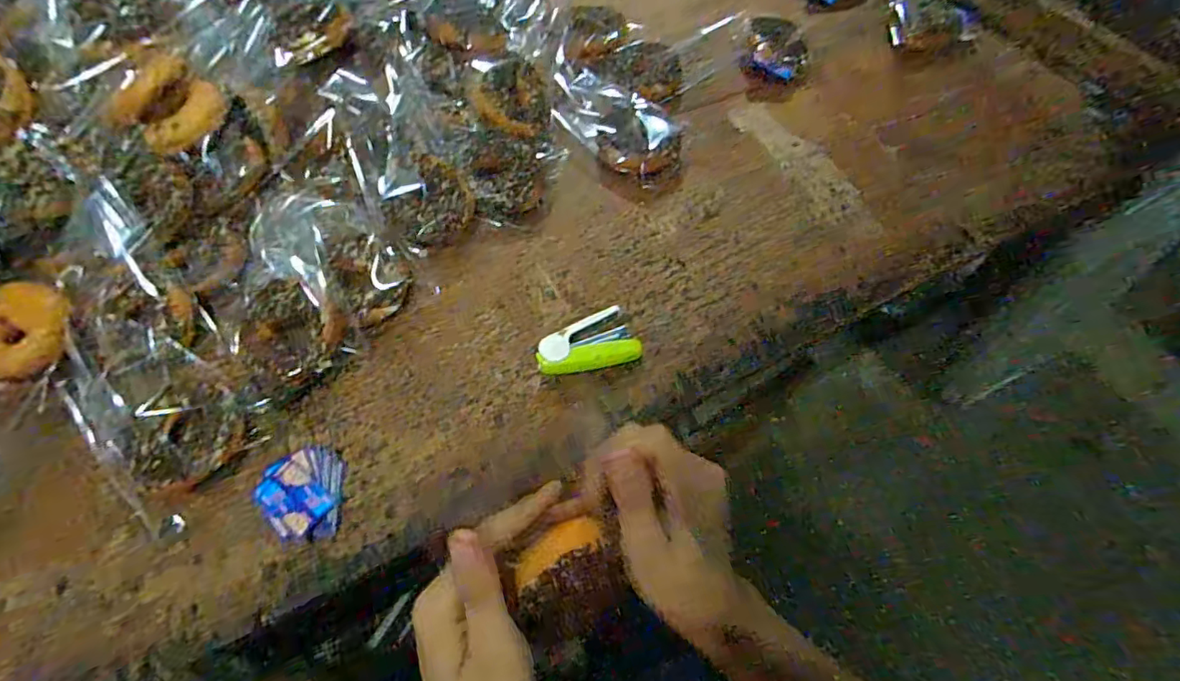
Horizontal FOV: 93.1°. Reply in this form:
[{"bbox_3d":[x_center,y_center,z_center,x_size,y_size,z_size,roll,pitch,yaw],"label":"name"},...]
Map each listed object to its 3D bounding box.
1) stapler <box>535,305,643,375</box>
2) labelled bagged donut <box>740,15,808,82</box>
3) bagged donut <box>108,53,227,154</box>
[{"bbox_3d":[-0.002,0.006,0.475,0.085,0.031,0.053,-25,64,-14],"label":"stapler"},{"bbox_3d":[0.219,-0.350,0.673,0.086,0.036,0.079,18,62,9],"label":"labelled bagged donut"},{"bbox_3d":[-0.385,-0.213,0.514,0.085,0.021,0.083,3,76,-12],"label":"bagged donut"}]

